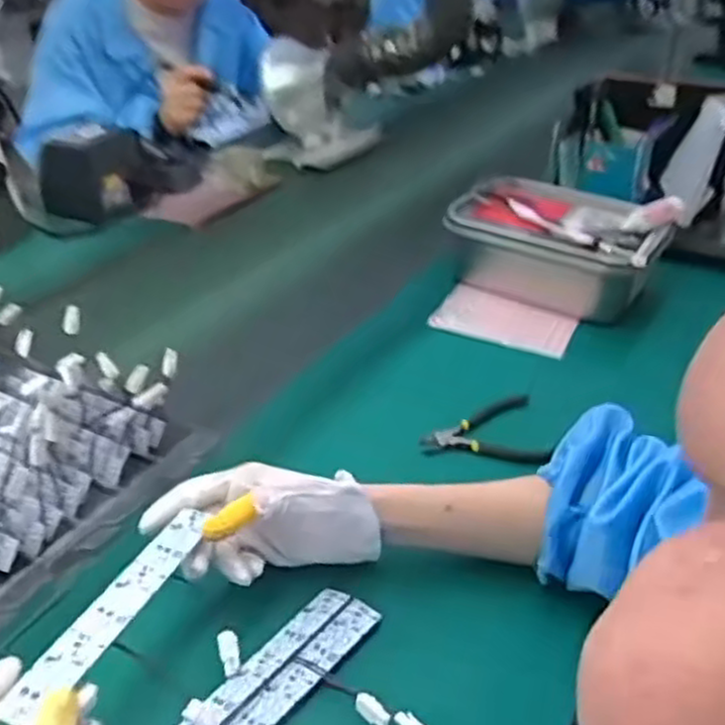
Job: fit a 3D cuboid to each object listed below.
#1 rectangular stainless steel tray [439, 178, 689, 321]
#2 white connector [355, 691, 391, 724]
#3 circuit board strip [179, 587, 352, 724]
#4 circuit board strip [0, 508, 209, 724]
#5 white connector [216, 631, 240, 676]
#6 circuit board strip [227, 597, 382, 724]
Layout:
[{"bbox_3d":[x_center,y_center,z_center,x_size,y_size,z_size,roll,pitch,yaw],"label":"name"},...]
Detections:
[{"bbox_3d":[0.227,-0.135,0.899,0.233,0.094,0.156,15,37,26],"label":"rectangular stainless steel tray"},{"bbox_3d":[0.007,0.209,0.461,0.025,0.010,0.012,35,47,27],"label":"white connector"},{"bbox_3d":[-0.078,0.203,0.482,0.024,0.007,0.188,22,40,33],"label":"circuit board strip"},{"bbox_3d":[-0.143,0.141,0.447,0.024,0.005,0.179,23,25,9],"label":"circuit board strip"},{"bbox_3d":[-0.085,0.187,0.494,0.012,0.028,0.008,-11,-10,-13],"label":"white connector"},{"bbox_3d":[-0.054,0.210,0.477,0.024,0.004,0.181,36,45,23],"label":"circuit board strip"}]

